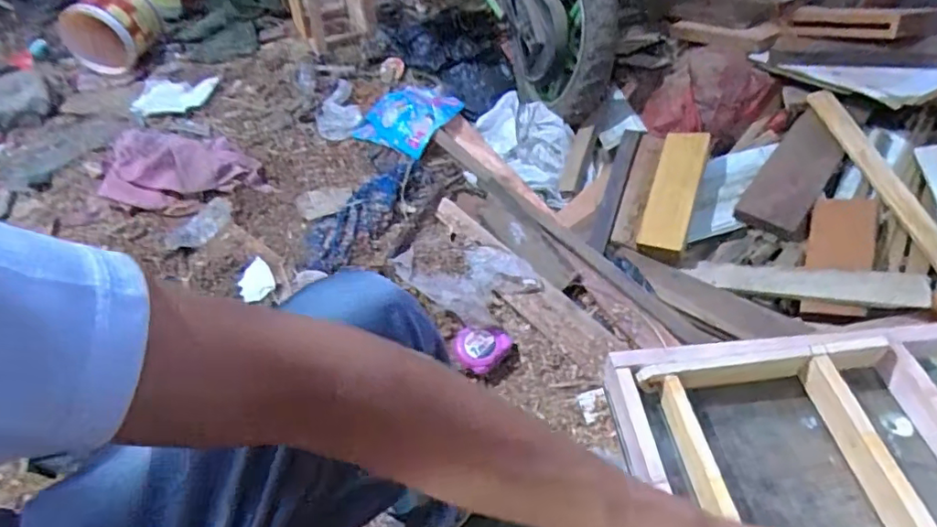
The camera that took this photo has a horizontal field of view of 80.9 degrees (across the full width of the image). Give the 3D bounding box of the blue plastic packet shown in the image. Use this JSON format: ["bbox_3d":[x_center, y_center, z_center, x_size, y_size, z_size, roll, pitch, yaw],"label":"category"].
[{"bbox_3d":[-0.139,-0.348,1.270,0.204,0.042,0.211,27,59,24],"label":"blue plastic packet"}]

